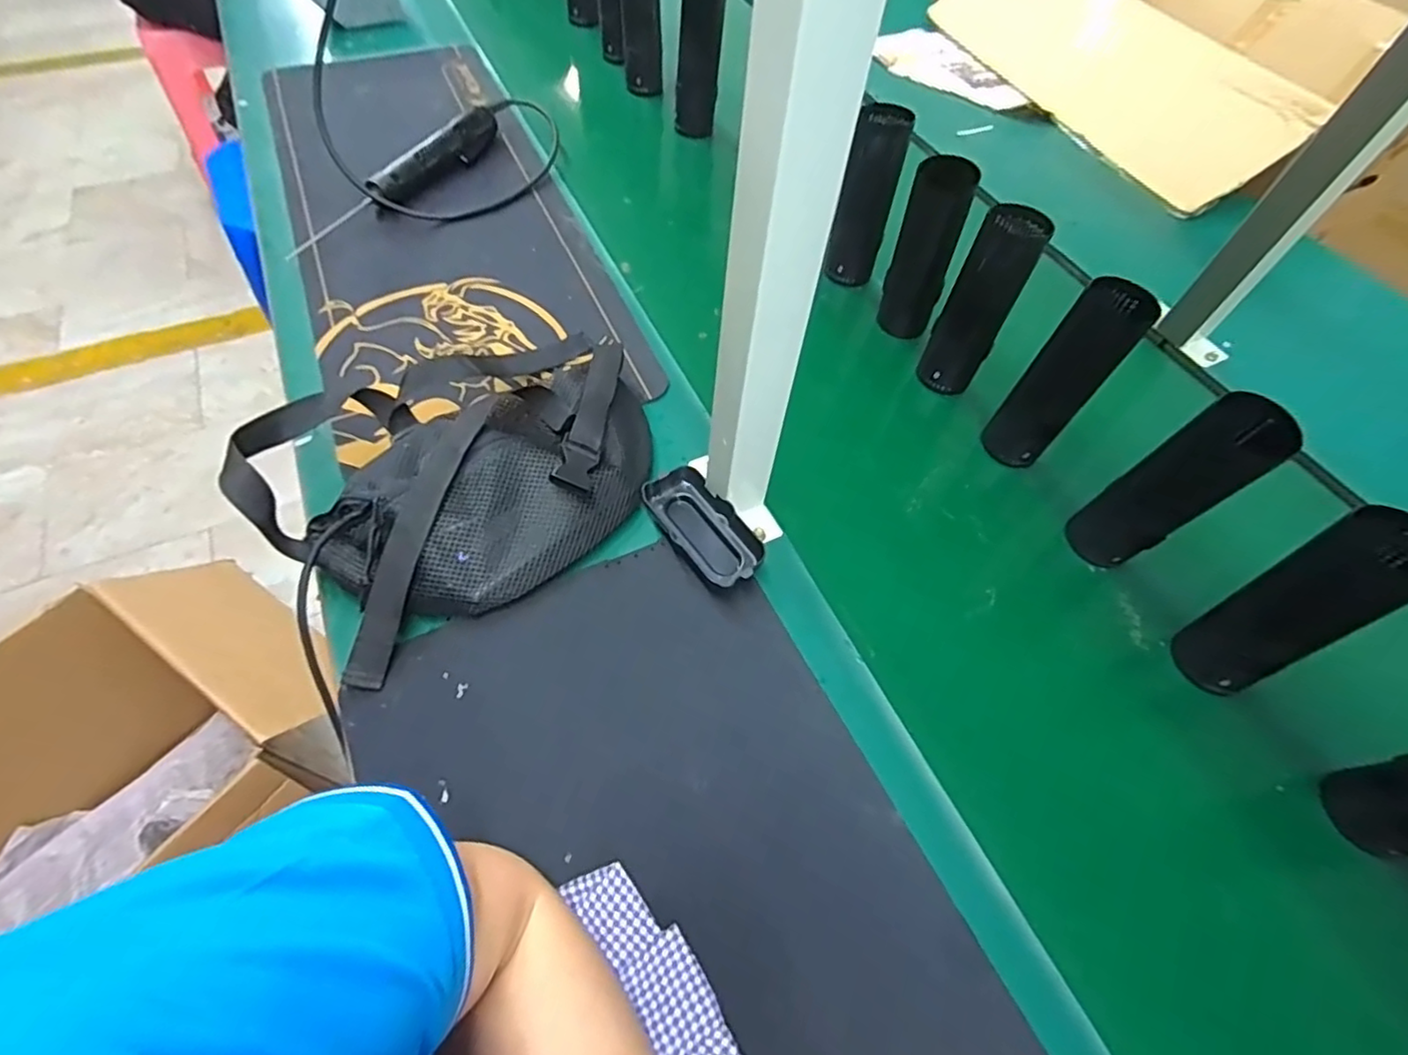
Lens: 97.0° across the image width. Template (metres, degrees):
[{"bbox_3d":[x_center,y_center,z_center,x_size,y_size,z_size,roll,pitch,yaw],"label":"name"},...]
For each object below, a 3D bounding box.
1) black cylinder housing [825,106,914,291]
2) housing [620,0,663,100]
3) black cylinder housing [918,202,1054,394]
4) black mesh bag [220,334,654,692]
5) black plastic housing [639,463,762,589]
[{"bbox_3d":[0.171,-0.341,0.657,0.054,0.160,0.061,16,58,7],"label":"black cylinder housing"},{"bbox_3d":[-0.088,-0.706,0.869,0.053,0.173,0.068,-6,33,-7],"label":"housing"},{"bbox_3d":[0.248,-0.192,0.566,0.061,0.167,0.056,29,61,15],"label":"black cylinder housing"},{"bbox_3d":[-0.180,-0.055,0.495,0.301,0.076,0.226,-32,65,-21],"label":"black mesh bag"},{"bbox_3d":[0.000,0.000,0.490,0.051,0.022,0.109,-31,65,-20],"label":"black plastic housing"}]

